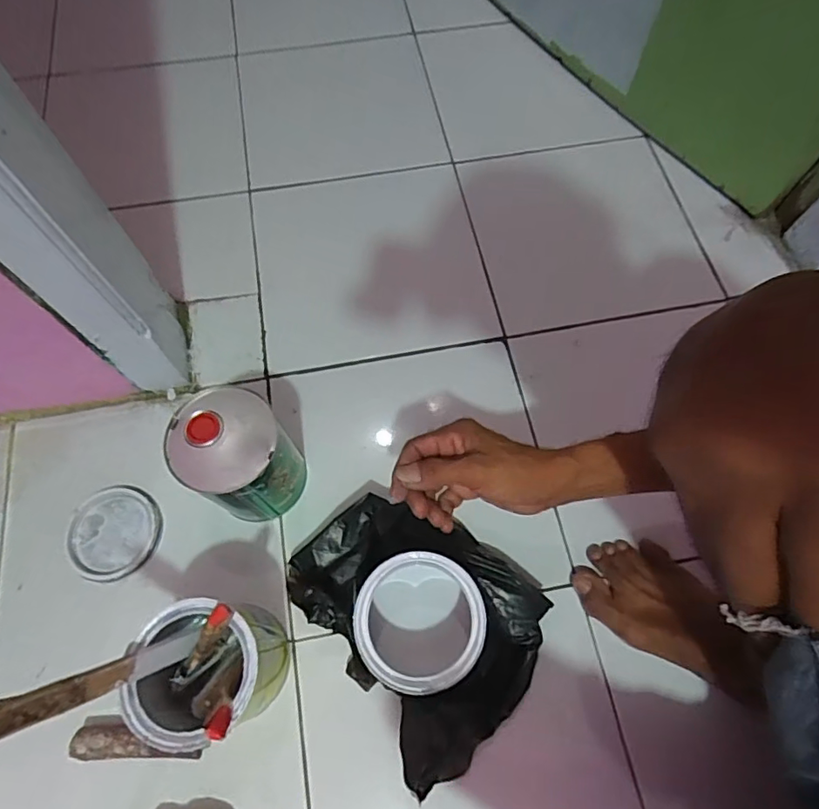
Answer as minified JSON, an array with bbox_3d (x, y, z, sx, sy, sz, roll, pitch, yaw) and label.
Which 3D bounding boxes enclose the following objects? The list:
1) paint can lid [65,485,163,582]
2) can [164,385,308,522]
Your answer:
[{"bbox_3d":[-0.314,0.136,0.562,0.094,0.007,0.095,0,66,0],"label":"paint can lid"},{"bbox_3d":[-0.164,0.057,0.523,0.095,0.141,0.096,0,66,0],"label":"can"}]

